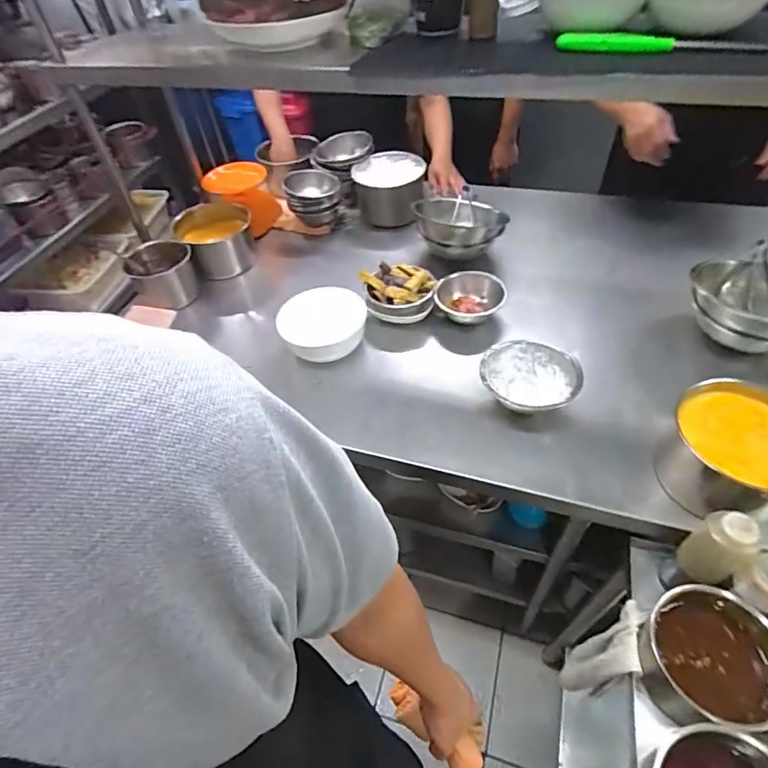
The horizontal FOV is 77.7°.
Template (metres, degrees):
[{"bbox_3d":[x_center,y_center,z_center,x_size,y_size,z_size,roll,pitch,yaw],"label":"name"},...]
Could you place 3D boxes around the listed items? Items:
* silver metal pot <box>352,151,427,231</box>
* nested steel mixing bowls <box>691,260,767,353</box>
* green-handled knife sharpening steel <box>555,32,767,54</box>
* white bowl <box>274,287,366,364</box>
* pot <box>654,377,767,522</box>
[{"bbox_3d":[0.016,-0.547,1.342,0.189,0.133,0.194,-3,50,3],"label":"silver metal pot"},{"bbox_3d":[0.710,-0.142,0.926,0.214,0.123,0.214,-3,50,3],"label":"nested steel mixing bowls"},{"bbox_3d":[0.371,-0.458,0.641,0.263,0.023,0.022,11,52,14],"label":"green-handled knife sharpening steel"},{"bbox_3d":[-0.131,-0.121,1.005,0.178,0.087,0.160,-28,53,-17],"label":"white bowl"},{"bbox_3d":[0.523,0.108,0.714,0.188,0.160,0.193,27,58,25],"label":"pot"}]

